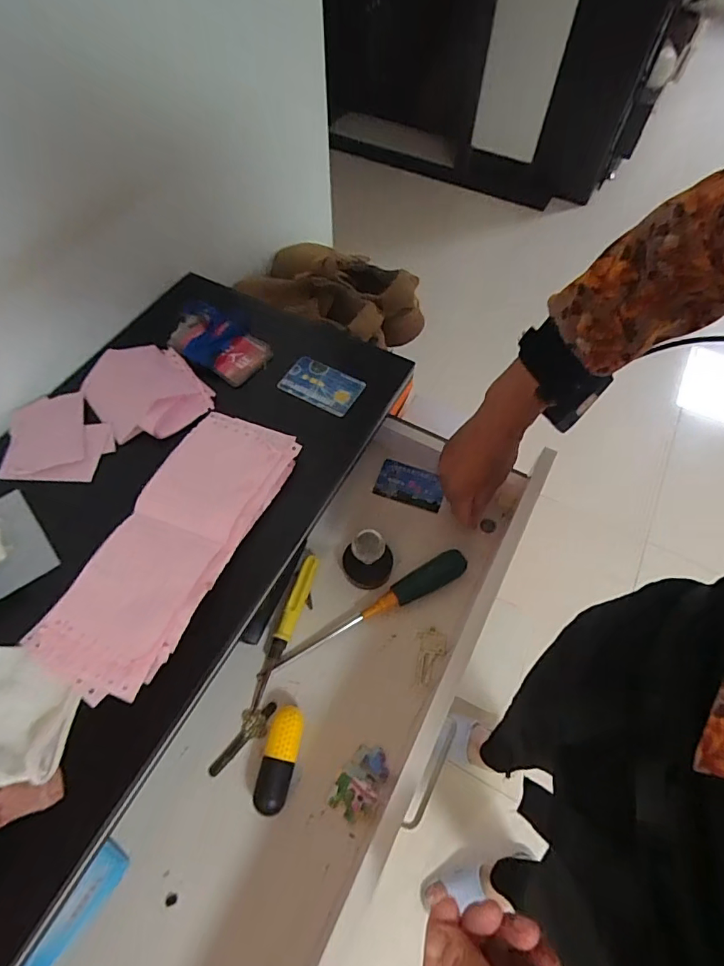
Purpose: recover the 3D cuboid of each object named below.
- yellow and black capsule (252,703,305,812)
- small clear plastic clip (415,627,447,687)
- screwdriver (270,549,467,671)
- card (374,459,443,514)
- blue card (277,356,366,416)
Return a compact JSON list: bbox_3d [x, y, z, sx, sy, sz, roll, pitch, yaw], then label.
[{"bbox_3d":[-0.076,0.256,0.452,0.031,0.025,0.086,10,59,4],"label":"yellow and black capsule"},{"bbox_3d":[0.071,0.182,0.507,0.031,0.010,0.058,10,59,4],"label":"small clear plastic clip"},{"bbox_3d":[0.010,0.132,0.526,0.228,0.028,0.030,-22,62,-15],"label":"screwdriver"},{"bbox_3d":[0.061,0.002,0.607,0.083,0.009,0.052,18,69,9],"label":"card"},{"bbox_3d":[-0.044,-0.109,0.541,0.086,0.005,0.052,27,67,12],"label":"blue card"}]

